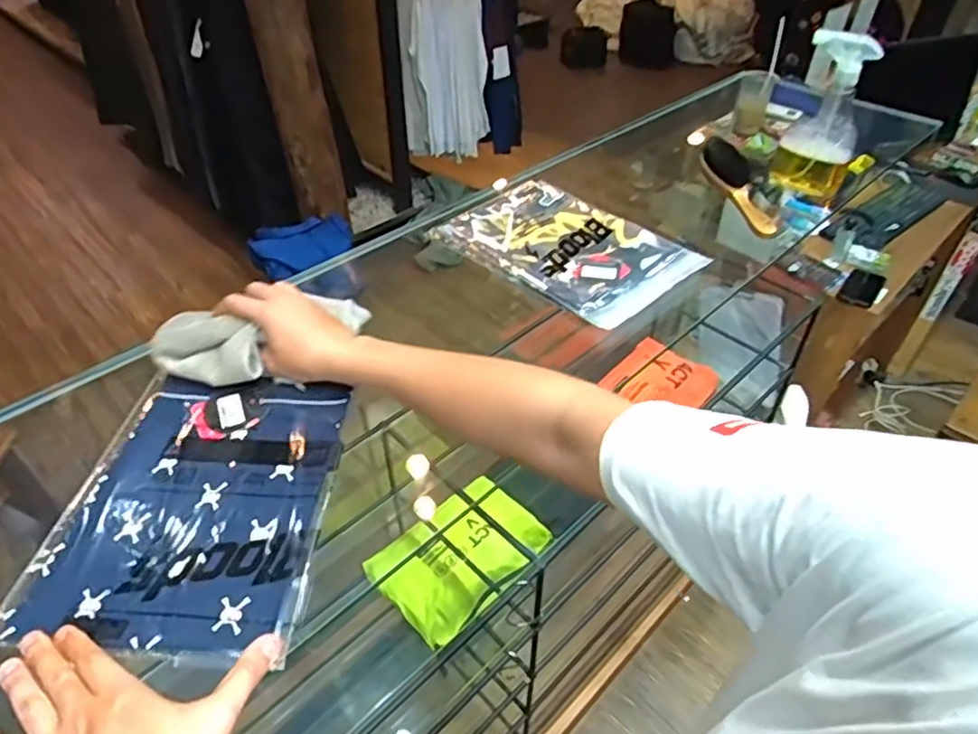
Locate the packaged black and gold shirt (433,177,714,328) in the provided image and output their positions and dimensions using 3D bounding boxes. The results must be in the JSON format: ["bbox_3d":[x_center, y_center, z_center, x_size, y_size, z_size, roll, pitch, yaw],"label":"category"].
[{"bbox_3d":[0.098,-0.161,0.824,0.200,0.016,0.301,-30,51,-29],"label":"packaged black and gold shirt"}]

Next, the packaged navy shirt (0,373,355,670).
[{"bbox_3d":[-0.247,0.109,0.535,0.220,0.013,0.261,2,42,2],"label":"packaged navy shirt"}]

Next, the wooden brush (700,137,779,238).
[{"bbox_3d":[0.362,-0.267,0.928,0.052,0.047,0.229,0,42,0],"label":"wooden brush"}]

